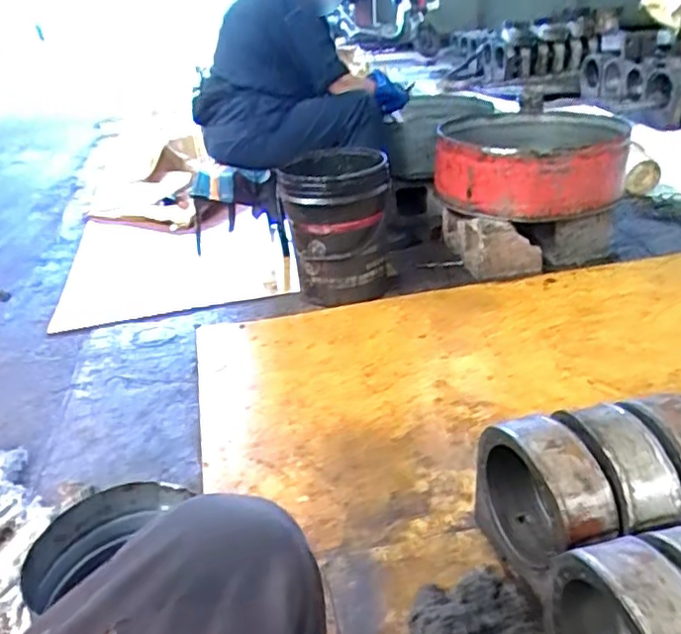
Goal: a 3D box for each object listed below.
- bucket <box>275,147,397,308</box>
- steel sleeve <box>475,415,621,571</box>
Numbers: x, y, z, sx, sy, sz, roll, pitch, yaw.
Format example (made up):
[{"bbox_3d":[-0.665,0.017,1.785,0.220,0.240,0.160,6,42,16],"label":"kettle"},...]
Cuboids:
[{"bbox_3d":[0.001,-0.246,1.842,0.290,0.399,0.299,-1,28,7],"label":"bucket"},{"bbox_3d":[0.292,0.264,0.922,0.087,0.210,0.210,-12,28,-16],"label":"steel sleeve"}]

